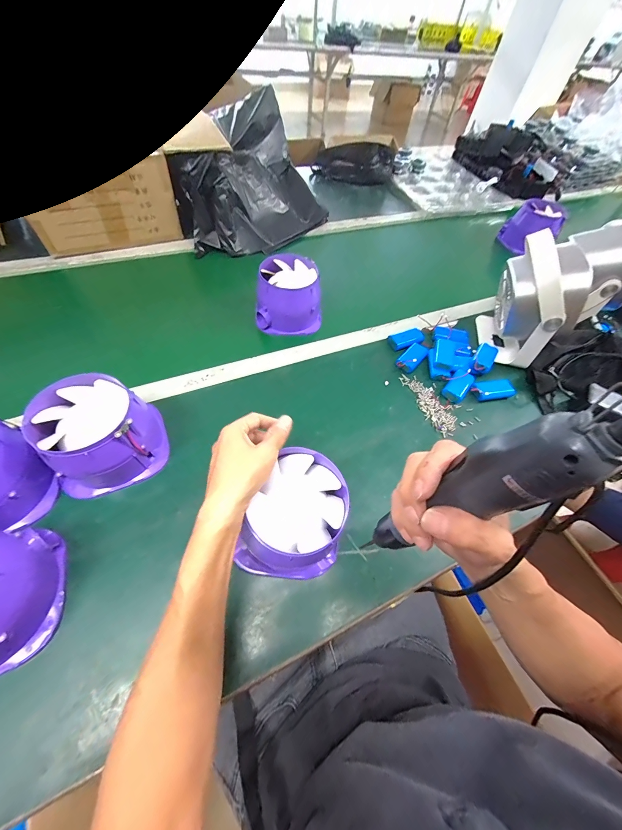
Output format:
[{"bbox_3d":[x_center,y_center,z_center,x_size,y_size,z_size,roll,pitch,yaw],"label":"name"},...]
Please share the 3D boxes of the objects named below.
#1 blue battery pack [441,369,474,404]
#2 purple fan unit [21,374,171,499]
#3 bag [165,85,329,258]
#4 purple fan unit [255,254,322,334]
[{"bbox_3d":[0.275,-0.058,0.545,0.037,0.019,0.081,35,61,16],"label":"blue battery pack"},{"bbox_3d":[-0.280,0.025,0.397,0.127,0.096,0.126,-16,60,-15],"label":"purple fan unit"},{"bbox_3d":[-0.163,-0.595,0.749,0.374,0.209,0.255,-35,67,-24],"label":"bag"},{"bbox_3d":[-0.044,-0.246,0.599,0.124,0.084,0.134,1,57,-5],"label":"purple fan unit"}]

